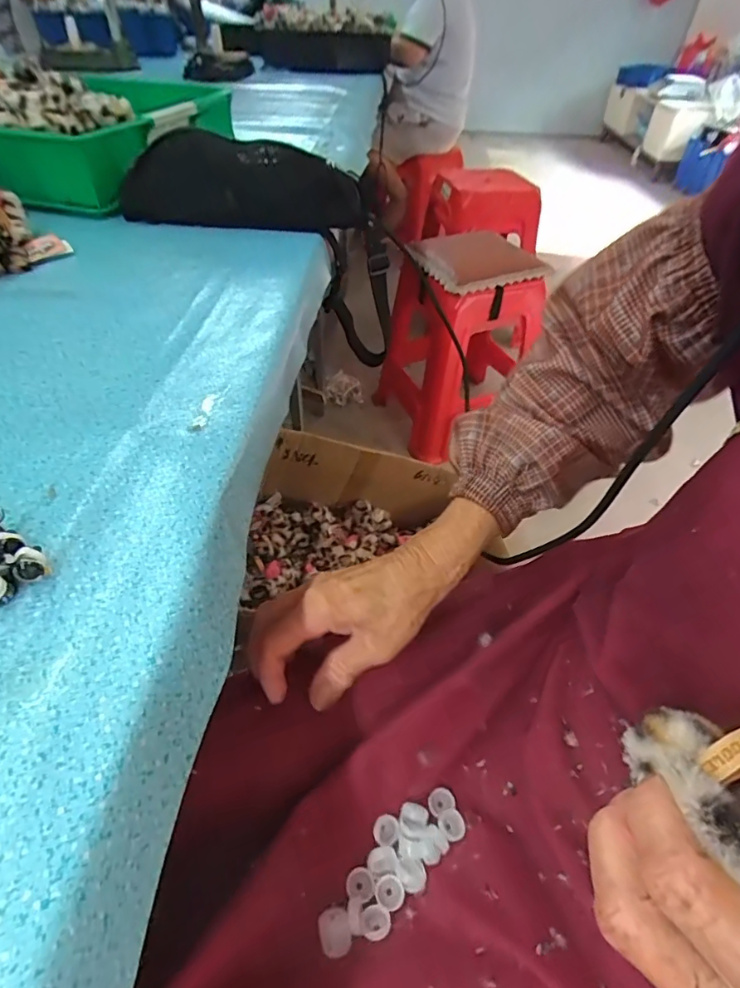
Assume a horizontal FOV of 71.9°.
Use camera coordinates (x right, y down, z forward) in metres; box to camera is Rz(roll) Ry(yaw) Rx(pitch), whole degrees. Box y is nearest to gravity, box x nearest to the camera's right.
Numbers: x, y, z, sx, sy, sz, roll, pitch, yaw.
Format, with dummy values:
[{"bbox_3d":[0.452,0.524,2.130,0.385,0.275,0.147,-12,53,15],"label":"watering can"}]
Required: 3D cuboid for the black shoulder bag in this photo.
[{"bbox_3d":[-0.133,-0.293,0.636,0.297,0.235,0.079,6,45,3],"label":"black shoulder bag"}]

